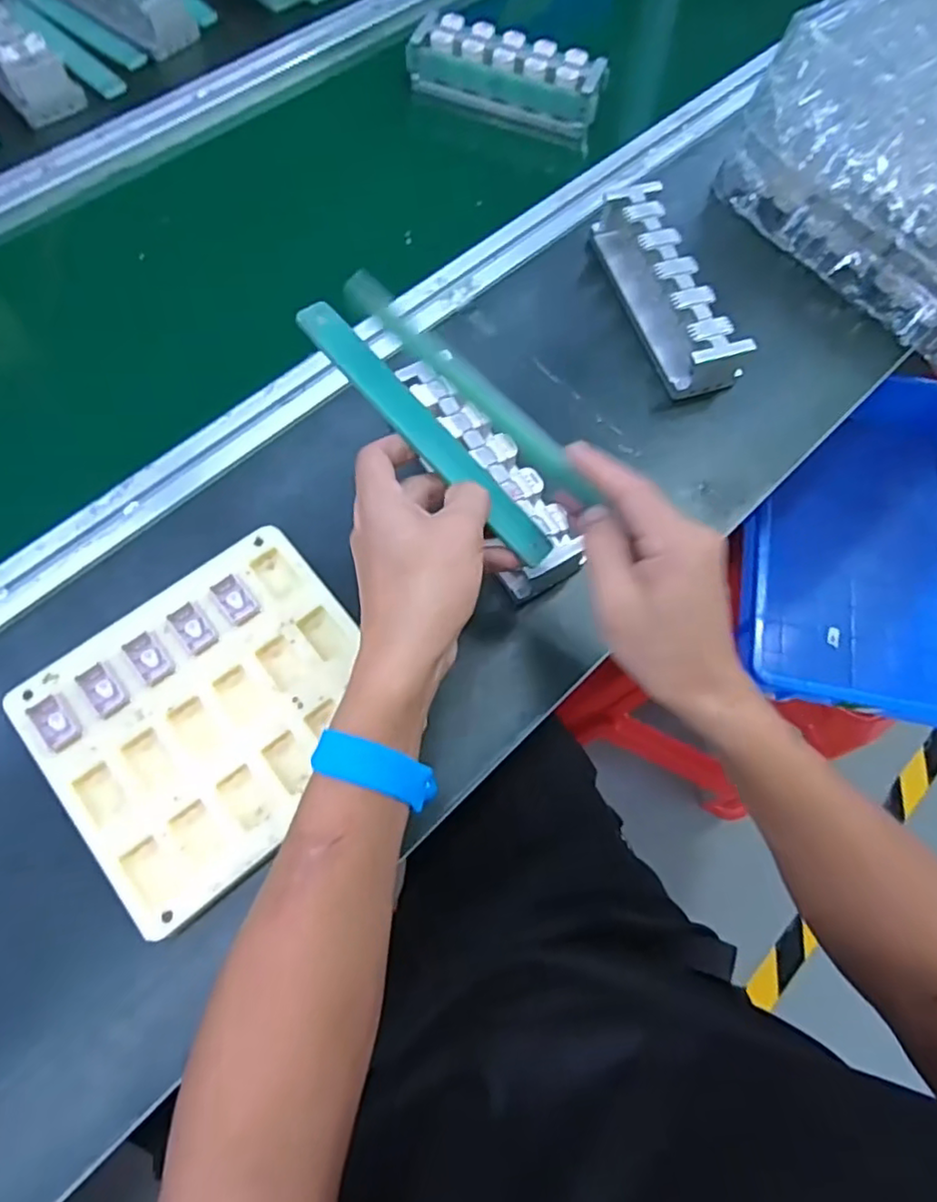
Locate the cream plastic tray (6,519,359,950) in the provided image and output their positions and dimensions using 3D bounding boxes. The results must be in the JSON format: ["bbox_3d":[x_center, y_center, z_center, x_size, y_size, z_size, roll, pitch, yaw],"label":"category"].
[{"bbox_3d":[-0.156,0.072,0.412,0.196,0.028,0.175,-38,75,-15],"label":"cream plastic tray"}]

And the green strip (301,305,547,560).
[{"bbox_3d":[-0.024,-0.096,0.377,0.194,0.010,0.026,46,73,-2],"label":"green strip"}]

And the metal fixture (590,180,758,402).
[{"bbox_3d":[0.166,-0.267,0.548,0.059,0.047,0.190,-18,71,-9],"label":"metal fixture"}]

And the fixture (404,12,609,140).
[{"bbox_3d":[0.039,-0.534,0.658,0.196,0.053,0.058,20,69,5],"label":"fixture"}]

